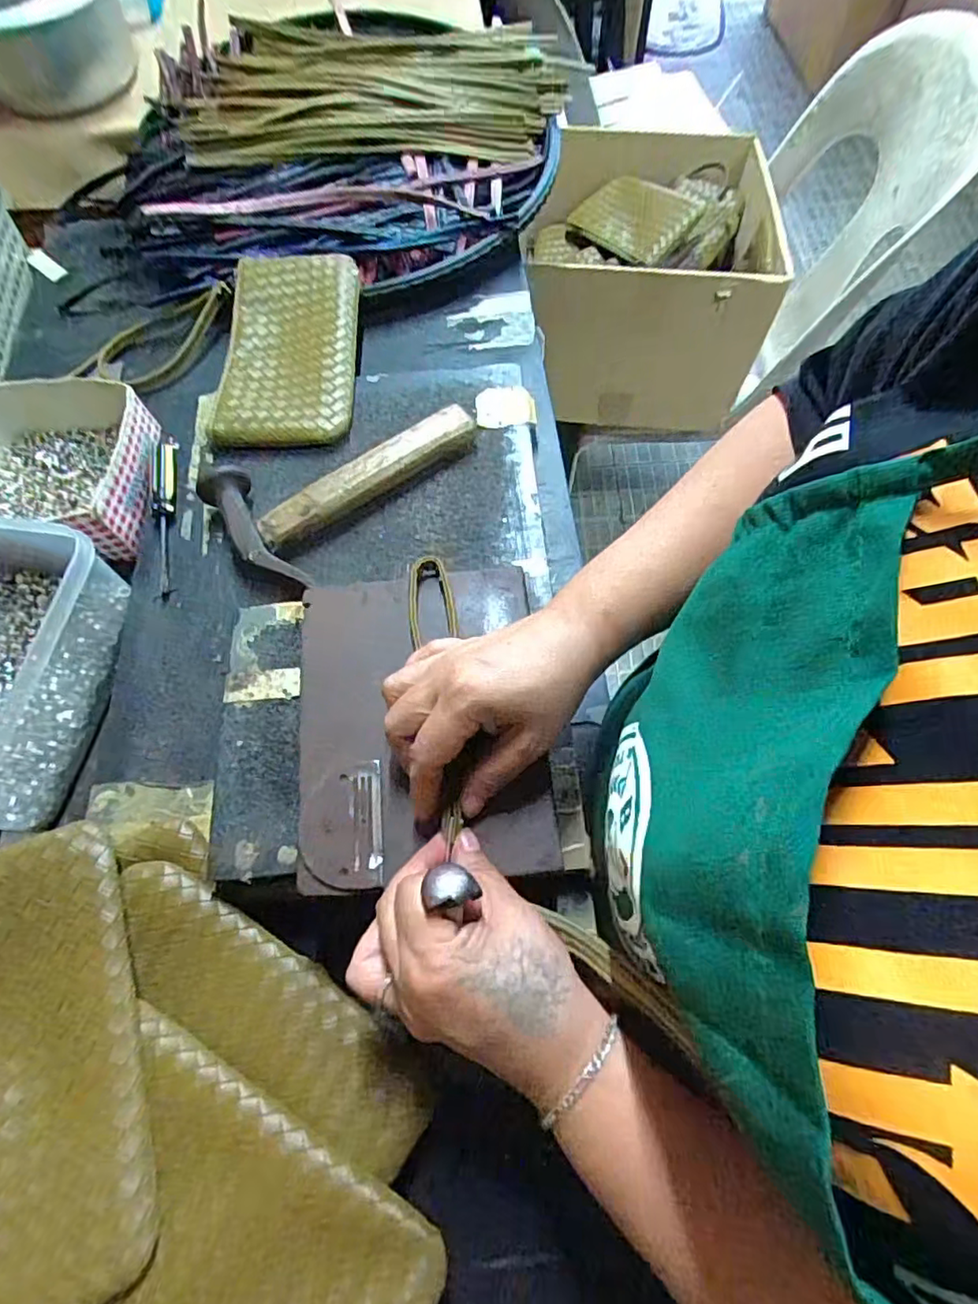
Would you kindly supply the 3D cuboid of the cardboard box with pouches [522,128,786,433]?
[{"bbox_3d":[0.224,-0.533,0.876,0.307,0.239,0.312,1,67,3],"label":"cardboard box with pouches"}]

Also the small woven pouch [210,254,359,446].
[{"bbox_3d":[-0.168,-0.258,0.510,0.109,0.027,0.198,-2,66,2],"label":"small woven pouch"}]

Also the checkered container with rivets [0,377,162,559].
[{"bbox_3d":[-0.337,-0.147,0.469,0.160,0.052,0.127,9,67,6],"label":"checkered container with rivets"}]

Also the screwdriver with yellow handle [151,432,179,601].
[{"bbox_3d":[-0.248,-0.108,0.457,0.018,0.017,0.146,-11,66,-2],"label":"screwdriver with yellow handle"}]

